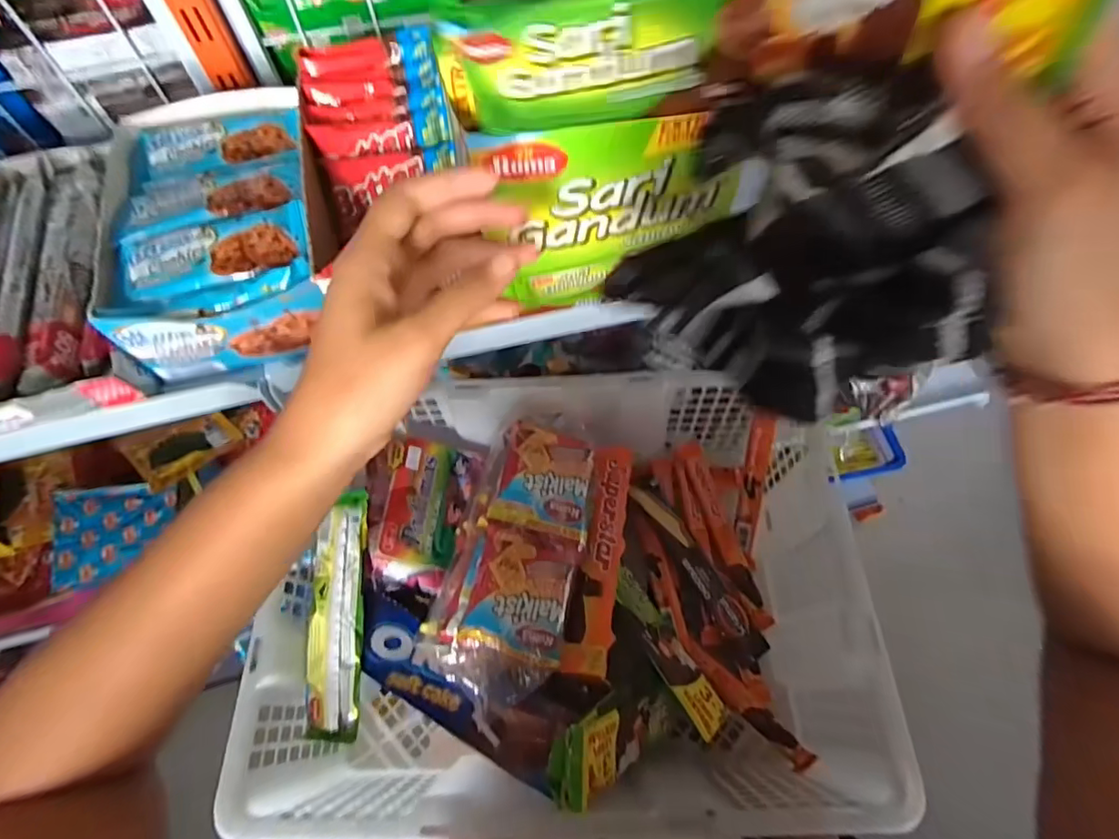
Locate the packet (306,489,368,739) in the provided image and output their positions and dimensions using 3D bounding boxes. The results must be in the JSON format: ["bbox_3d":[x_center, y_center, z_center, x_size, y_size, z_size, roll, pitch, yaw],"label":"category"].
[{"bbox_3d":[-0.186,0.161,0.461,0.048,0.016,0.193,-1,77,1],"label":"packet"}]

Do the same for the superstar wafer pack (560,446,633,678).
[{"bbox_3d":[0.035,0.115,0.486,0.040,0.021,0.199,7,64,5],"label":"superstar wafer pack"}]

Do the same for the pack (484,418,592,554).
[{"bbox_3d":[-0.013,0.054,0.488,0.082,0.032,0.092,9,64,6],"label":"pack"}]

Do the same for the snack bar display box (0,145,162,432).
[{"bbox_3d":[-0.364,-0.114,0.393,0.119,0.049,0.244,-14,64,-5],"label":"snack bar display box"}]

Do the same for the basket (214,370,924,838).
[{"bbox_3d":[0.001,0.150,0.505,0.461,0.167,0.343,-2,63,0],"label":"basket"}]

